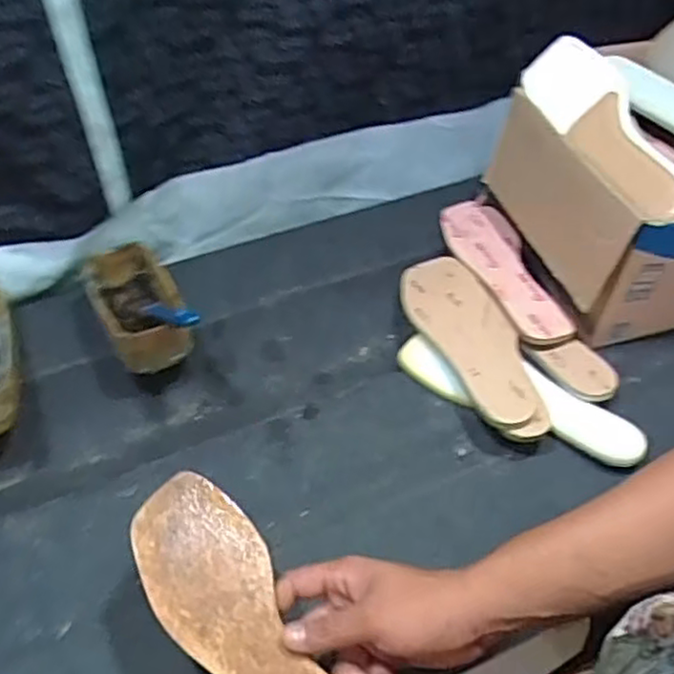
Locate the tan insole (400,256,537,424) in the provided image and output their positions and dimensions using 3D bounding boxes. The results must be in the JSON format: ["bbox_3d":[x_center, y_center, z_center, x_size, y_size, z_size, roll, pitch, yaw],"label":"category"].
[{"bbox_3d":[0.141,-0.004,0.712,0.086,0.017,0.238,-17,46,-15],"label":"tan insole"}]

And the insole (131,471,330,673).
[{"bbox_3d":[-0.057,0.196,0.461,0.079,0.012,0.233,-33,71,-26],"label":"insole"}]

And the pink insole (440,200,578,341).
[{"bbox_3d":[0.185,-0.084,0.783,0.071,0.025,0.241,-14,52,-14],"label":"pink insole"}]

